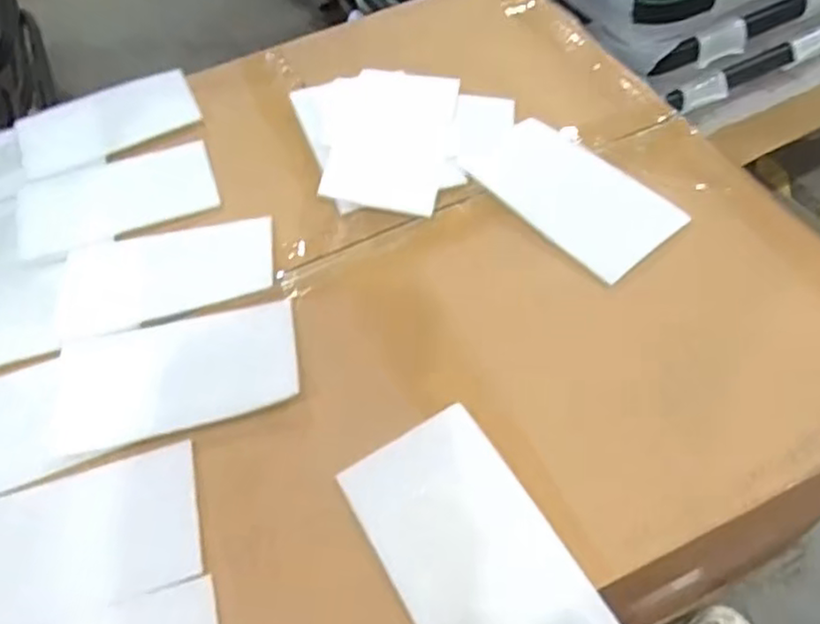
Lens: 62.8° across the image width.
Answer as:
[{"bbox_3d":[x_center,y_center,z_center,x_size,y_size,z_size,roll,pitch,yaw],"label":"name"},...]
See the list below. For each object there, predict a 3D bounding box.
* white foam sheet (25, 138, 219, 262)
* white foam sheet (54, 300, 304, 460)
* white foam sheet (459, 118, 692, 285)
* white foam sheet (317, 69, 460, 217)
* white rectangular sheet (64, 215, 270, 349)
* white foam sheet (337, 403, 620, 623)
[{"bbox_3d":[-0.227,-0.090,0.520,0.146,0.007,0.098,-21,55,-9],"label":"white foam sheet"},{"bbox_3d":[-0.141,0.035,0.410,0.141,0.011,0.084,-13,53,-4],"label":"white foam sheet"},{"bbox_3d":[0.110,-0.084,0.466,0.083,0.004,0.146,-34,57,-20],"label":"white foam sheet"},{"bbox_3d":[-0.011,-0.133,0.500,0.080,0.010,0.143,10,55,1],"label":"white foam sheet"},{"bbox_3d":[-0.164,-0.029,0.458,0.139,0.006,0.084,-14,54,-5],"label":"white rectangular sheet"},{"bbox_3d":[0.030,0.118,0.327,0.078,0.006,0.139,-29,61,-11],"label":"white foam sheet"}]

